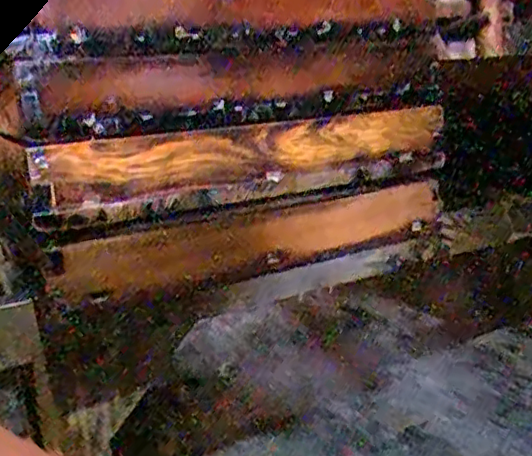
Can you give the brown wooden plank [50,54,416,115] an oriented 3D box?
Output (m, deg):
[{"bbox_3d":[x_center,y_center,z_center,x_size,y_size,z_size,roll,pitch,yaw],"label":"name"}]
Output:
[{"bbox_3d":[-0.018,-0.171,0.703,0.451,0.050,0.021,-9,17,-23],"label":"brown wooden plank"}]

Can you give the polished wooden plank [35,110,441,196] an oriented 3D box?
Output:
[{"bbox_3d":[-0.006,-0.091,0.720,0.502,0.060,0.030,-9,17,-25],"label":"polished wooden plank"}]

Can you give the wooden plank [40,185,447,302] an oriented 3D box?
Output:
[{"bbox_3d":[0.010,0.009,0.761,0.519,0.065,0.012,-10,18,-27],"label":"wooden plank"}]

